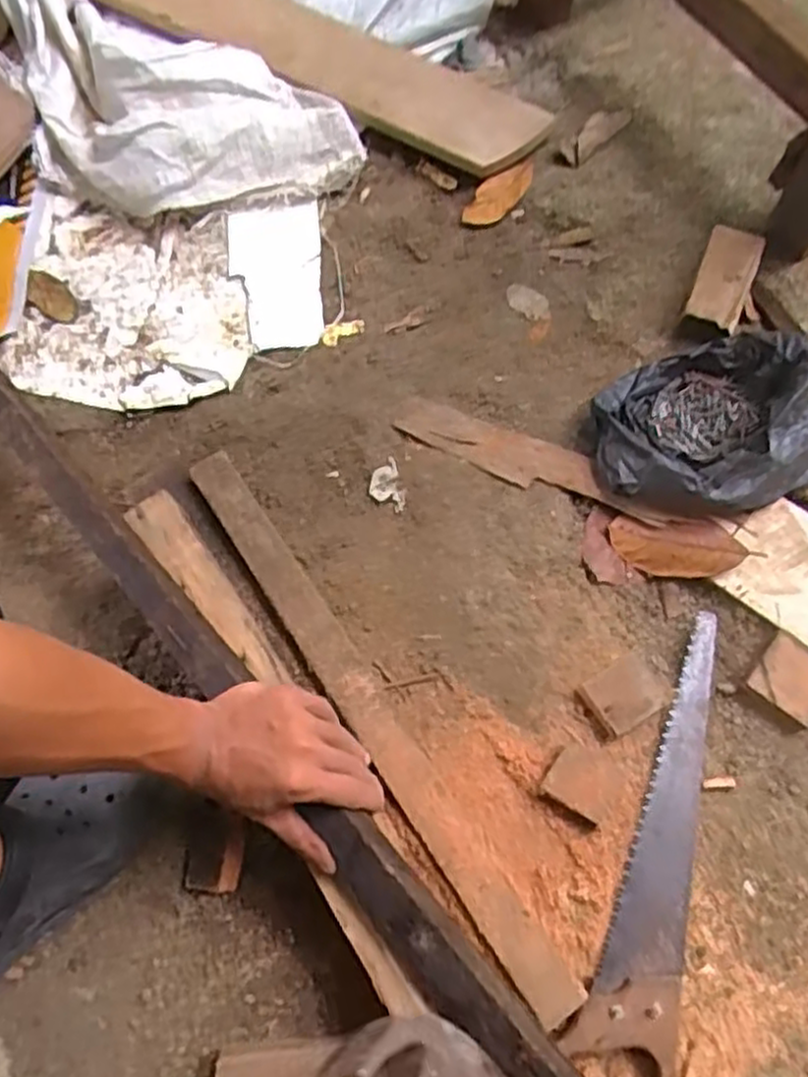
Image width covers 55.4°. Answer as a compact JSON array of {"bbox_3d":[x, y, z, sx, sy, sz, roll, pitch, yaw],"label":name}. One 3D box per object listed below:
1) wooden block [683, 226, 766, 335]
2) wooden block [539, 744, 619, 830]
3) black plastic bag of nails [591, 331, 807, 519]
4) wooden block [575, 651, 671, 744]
[{"bbox_3d":[0.325,-0.260,0.786,0.053,0.039,0.121,21,71,10],"label":"wooden block"},{"bbox_3d":[0.143,0.196,0.621,0.052,0.021,0.050,27,72,12],"label":"wooden block"},{"bbox_3d":[0.282,-0.110,0.714,0.211,0.069,0.176,-8,68,-1],"label":"black plastic bag of nails"},{"bbox_3d":[0.187,0.133,0.651,0.072,0.014,0.051,-30,70,-10],"label":"wooden block"}]

